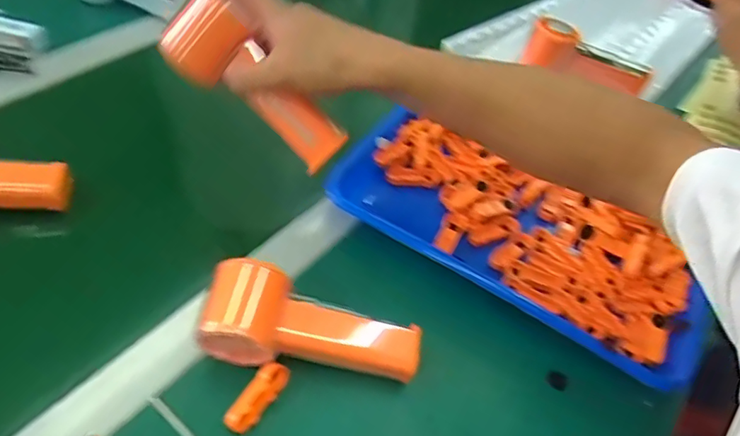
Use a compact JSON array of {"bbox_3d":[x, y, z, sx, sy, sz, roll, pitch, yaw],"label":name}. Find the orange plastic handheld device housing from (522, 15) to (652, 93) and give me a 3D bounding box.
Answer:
[{"bbox_3d":[0.269,-0.195,0.634,0.168,0.046,0.060,14,45,-16],"label":"orange plastic handheld device housing"}]

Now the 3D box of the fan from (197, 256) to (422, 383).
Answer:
[{"bbox_3d":[-0.043,0.082,0.371,0.154,0.054,0.061,19,46,-11],"label":"fan"}]

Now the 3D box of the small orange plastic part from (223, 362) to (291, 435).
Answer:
[{"bbox_3d":[-0.077,0.122,0.352,0.019,0.013,0.051,31,52,16],"label":"small orange plastic part"}]

